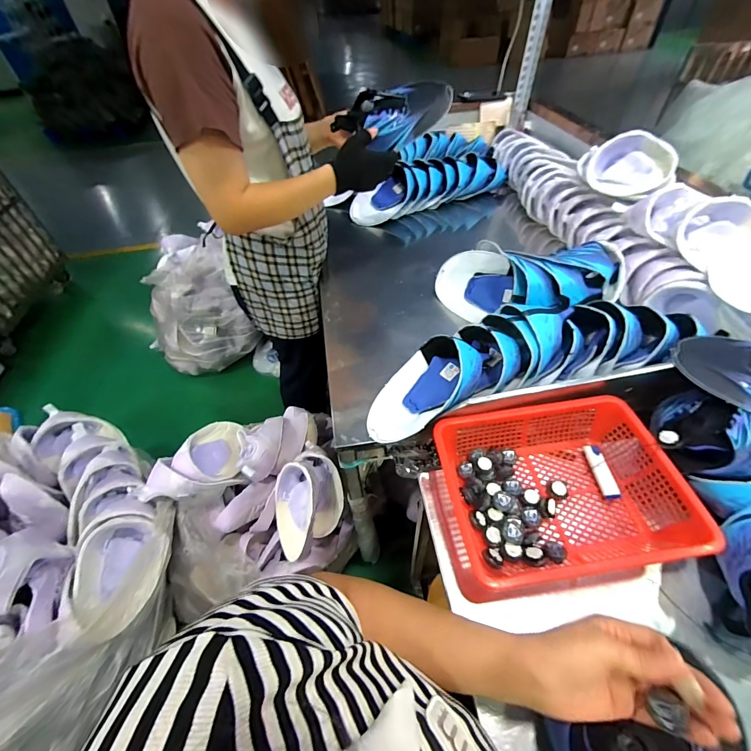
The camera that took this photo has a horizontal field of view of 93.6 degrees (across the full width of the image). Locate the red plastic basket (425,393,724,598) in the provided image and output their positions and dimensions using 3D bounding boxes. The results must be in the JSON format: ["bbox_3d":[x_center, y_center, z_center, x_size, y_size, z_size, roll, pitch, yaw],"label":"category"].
[{"bbox_3d":[0.246,0.159,0.501,0.300,0.080,0.223,-9,50,-3],"label":"red plastic basket"}]

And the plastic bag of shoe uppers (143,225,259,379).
[{"bbox_3d":[-0.846,-0.320,1.645,0.474,0.530,0.399,-19,51,-11],"label":"plastic bag of shoe uppers"}]

